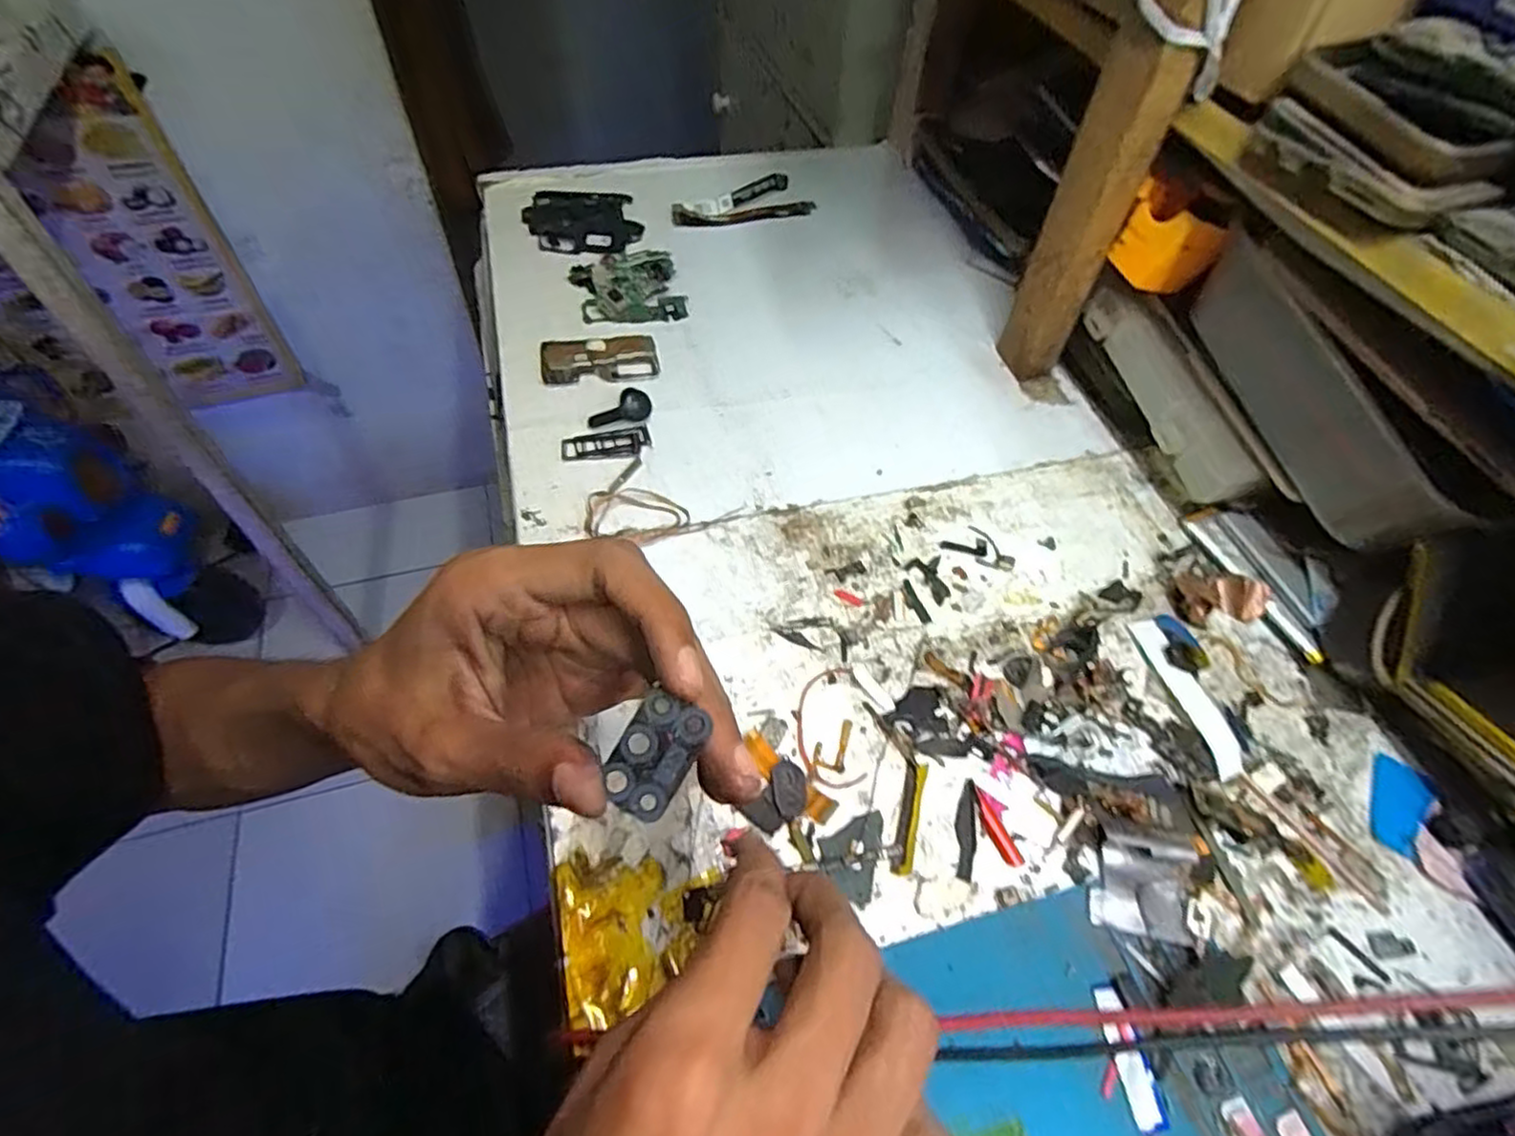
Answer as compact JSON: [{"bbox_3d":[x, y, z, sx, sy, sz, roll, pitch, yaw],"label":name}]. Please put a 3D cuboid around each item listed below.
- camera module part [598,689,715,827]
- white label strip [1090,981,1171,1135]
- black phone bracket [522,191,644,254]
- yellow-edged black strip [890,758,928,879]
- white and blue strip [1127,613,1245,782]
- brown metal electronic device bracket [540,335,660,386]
[{"bbox_3d":[-0.025,0.045,0.165,0.017,0.004,0.027,30,87,0],"label":"camera module part"},{"bbox_3d":[0.115,0.150,0.217,0.011,0.004,0.038,-5,55,-8],"label":"white label strip"},{"bbox_3d":[-0.119,-0.237,0.477,0.074,0.008,0.066,-9,55,-10],"label":"black phone bracket"},{"bbox_3d":[0.056,0.091,0.258,0.007,0.004,0.042,15,55,7],"label":"yellow-edged black strip"},{"bbox_3d":[0.187,0.051,0.296,0.027,0.005,0.071,-10,56,-11],"label":"white and blue strip"},{"bbox_3d":[-0.090,-0.119,0.400,0.064,0.004,0.038,-3,55,-6],"label":"brown metal electronic device bracket"}]

